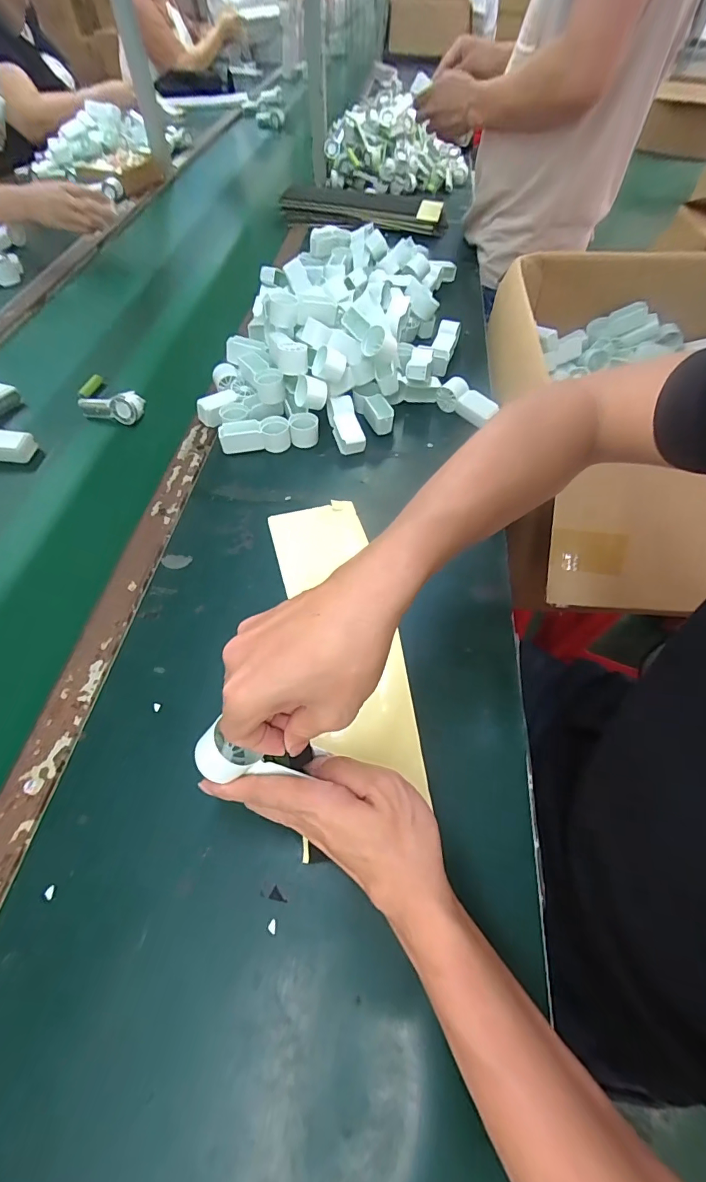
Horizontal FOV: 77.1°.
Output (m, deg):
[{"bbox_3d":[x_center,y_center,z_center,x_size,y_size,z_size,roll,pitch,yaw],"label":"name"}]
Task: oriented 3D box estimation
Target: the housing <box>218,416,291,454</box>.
[{"bbox_3d":[-0.132,-0.209,0.601,0.091,0.036,0.033,-5,56,-4],"label":"housing"}]

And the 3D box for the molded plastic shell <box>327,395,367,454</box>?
[{"bbox_3d":[-0.010,-0.227,0.603,0.036,0.027,0.086,-13,75,-10],"label":"molded plastic shell"}]

